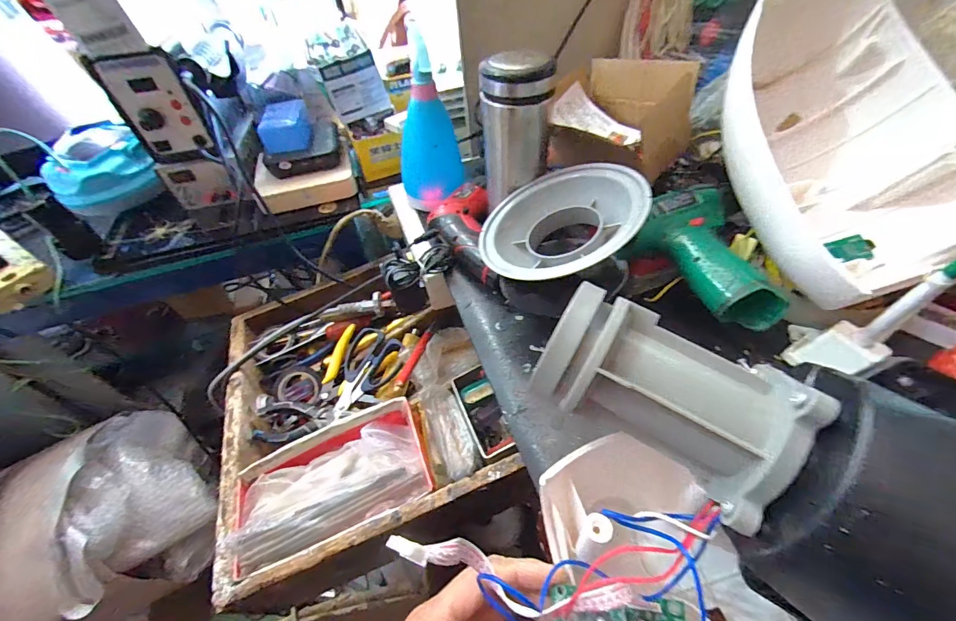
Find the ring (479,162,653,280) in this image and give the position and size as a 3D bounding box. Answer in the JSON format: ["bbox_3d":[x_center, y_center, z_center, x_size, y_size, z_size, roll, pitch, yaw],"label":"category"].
[{"bbox_3d":[0.082,-0.078,0.383,0.150,0.042,0.131,-11,50,28],"label":"ring"}]

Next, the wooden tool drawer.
[{"bbox_3d":[-0.158,0.111,0.529,0.323,0.108,0.370,-19,50,-10],"label":"wooden tool drawer"}]

